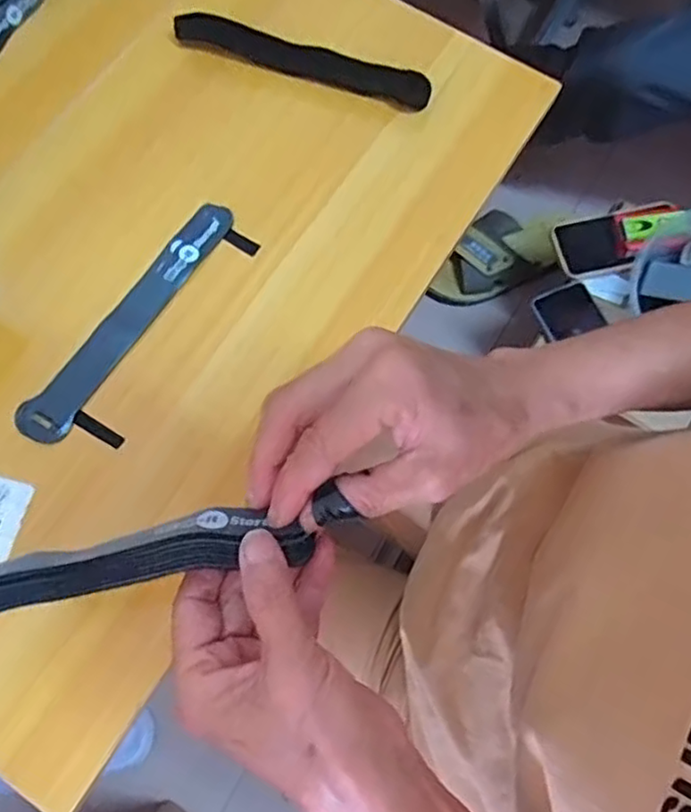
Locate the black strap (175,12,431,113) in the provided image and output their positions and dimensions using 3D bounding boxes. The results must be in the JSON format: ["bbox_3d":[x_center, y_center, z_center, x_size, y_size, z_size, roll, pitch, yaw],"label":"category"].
[{"bbox_3d":[-0.032,-0.263,0.491,0.197,0.017,0.024,18,74,3],"label":"black strap"}]

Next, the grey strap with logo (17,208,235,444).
[{"bbox_3d":[-0.143,-0.061,0.431,0.029,0.005,0.198,32,76,7],"label":"grey strap with logo"}]

